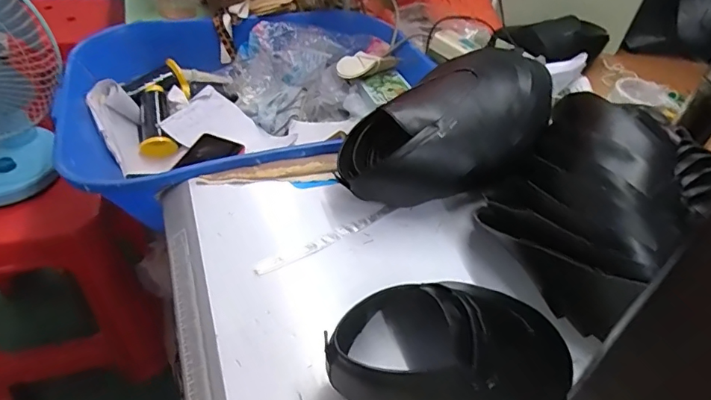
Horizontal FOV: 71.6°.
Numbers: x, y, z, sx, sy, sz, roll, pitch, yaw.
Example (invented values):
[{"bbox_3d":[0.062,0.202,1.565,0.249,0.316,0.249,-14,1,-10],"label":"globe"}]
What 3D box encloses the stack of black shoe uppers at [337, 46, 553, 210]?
[{"bbox_3d":[0.105,-0.074,0.621,0.253,0.144,0.171,-27,54,-31],"label":"stack of black shoe uppers"}]

